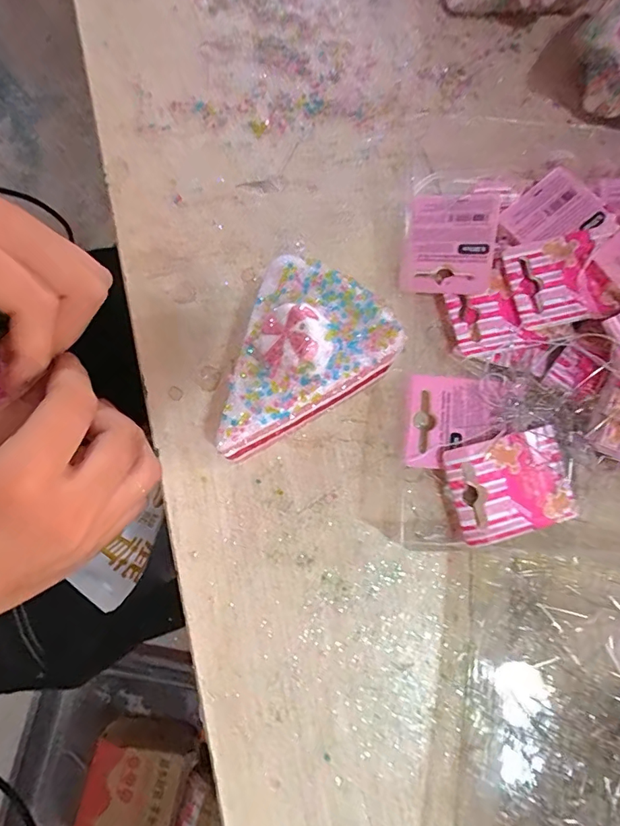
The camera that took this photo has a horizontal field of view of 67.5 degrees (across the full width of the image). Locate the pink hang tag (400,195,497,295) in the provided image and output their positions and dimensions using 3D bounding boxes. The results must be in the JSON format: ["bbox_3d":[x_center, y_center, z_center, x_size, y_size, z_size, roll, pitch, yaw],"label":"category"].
[{"bbox_3d":[0.073,-0.090,0.244,0.044,0.007,0.058,6,78,19],"label":"pink hang tag"}]

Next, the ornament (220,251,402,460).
[{"bbox_3d":[-0.012,-0.022,0.201,0.082,0.066,0.057,-37,80,-9],"label":"ornament"}]

